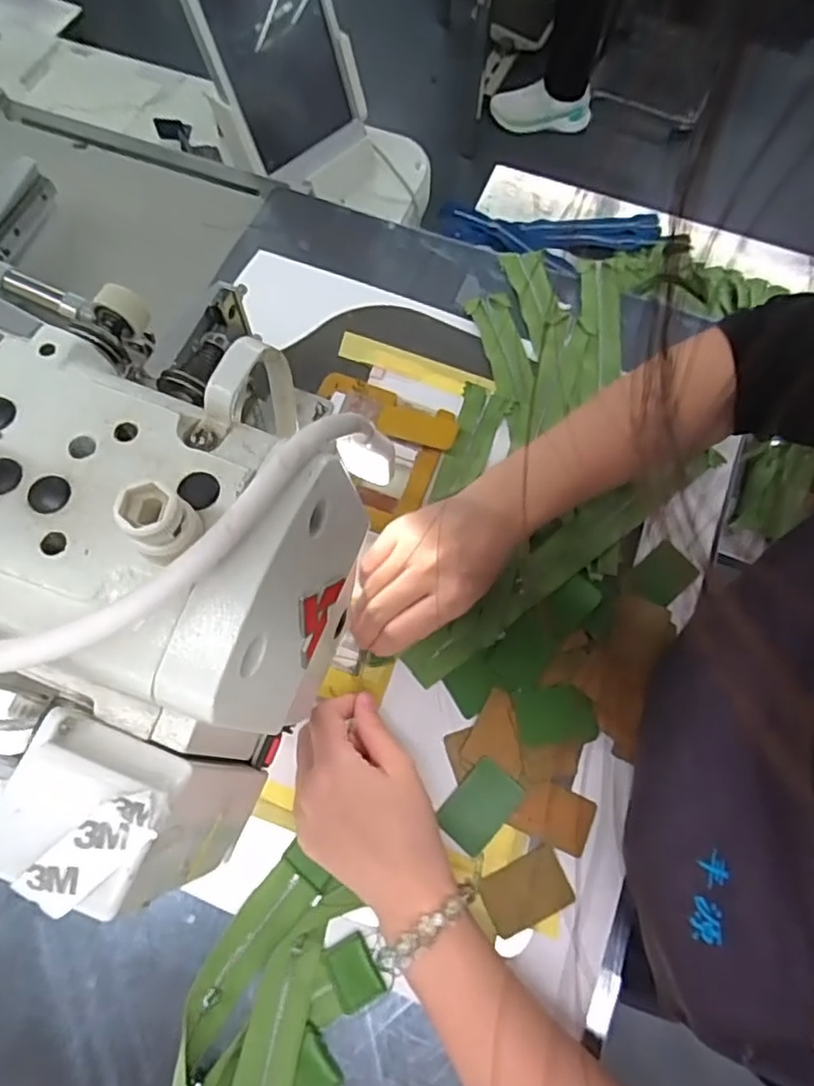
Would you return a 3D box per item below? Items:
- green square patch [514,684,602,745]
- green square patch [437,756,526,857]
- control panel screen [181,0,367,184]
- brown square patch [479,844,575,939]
[{"bbox_3d":[0.098,0.113,0.423,0.052,0.004,0.036,-2,69,-1],"label":"green square patch"},{"bbox_3d":[0.047,0.165,0.404,0.035,0.004,0.052,39,74,13],"label":"green square patch"},{"bbox_3d":[-0.124,-0.484,0.638,0.159,0.215,0.027,-42,56,-12],"label":"control panel screen"},{"bbox_3d":[0.073,0.211,0.389,0.052,0.004,0.035,-22,71,-9],"label":"brown square patch"}]

